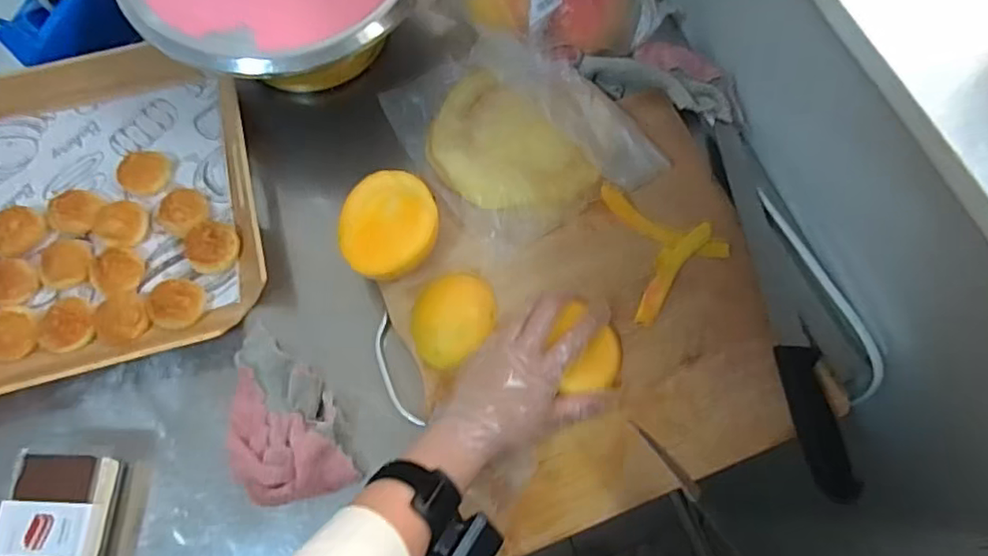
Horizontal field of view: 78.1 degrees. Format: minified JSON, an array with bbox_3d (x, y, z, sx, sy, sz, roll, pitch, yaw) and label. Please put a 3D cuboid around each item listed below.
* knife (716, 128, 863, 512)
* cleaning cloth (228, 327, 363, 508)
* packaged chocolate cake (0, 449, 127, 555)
[{"bbox_3d":[0.253,0.008,0.538,0.038,0.018,0.351,-6,69,-2],"label":"knife"},{"bbox_3d":[-0.188,0.113,0.518,0.093,0.039,0.162,-25,71,-9],"label":"cleaning cloth"},{"bbox_3d":[-0.345,0.199,0.484,0.075,0.046,0.111,2,69,1],"label":"packaged chocolate cake"}]

